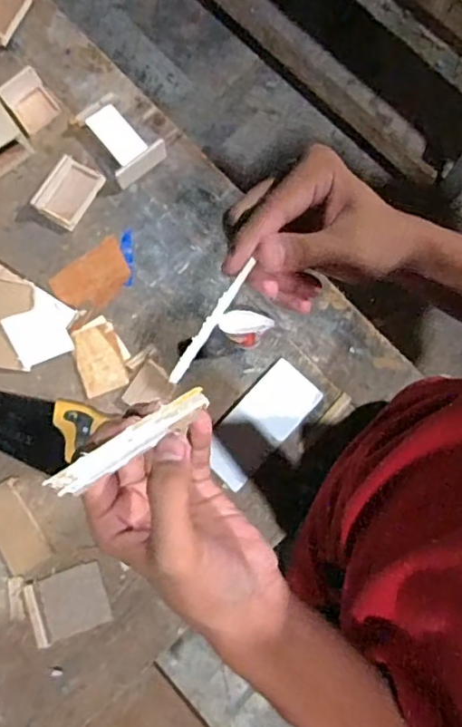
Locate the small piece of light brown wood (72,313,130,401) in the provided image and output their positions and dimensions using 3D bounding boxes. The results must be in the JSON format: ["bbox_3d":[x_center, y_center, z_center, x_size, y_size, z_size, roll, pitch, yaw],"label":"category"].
[{"bbox_3d":[-0.177,-0.011,0.804,0.068,0.012,0.099,-19,81,0],"label":"small piece of light brown wood"}]

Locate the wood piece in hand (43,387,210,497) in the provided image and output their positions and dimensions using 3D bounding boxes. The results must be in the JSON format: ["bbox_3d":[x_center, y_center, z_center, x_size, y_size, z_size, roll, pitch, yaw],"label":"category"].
[{"bbox_3d":[-0.051,0.040,0.302,0.087,0.008,0.016,-32,78,-13],"label":"wood piece in hand"}]

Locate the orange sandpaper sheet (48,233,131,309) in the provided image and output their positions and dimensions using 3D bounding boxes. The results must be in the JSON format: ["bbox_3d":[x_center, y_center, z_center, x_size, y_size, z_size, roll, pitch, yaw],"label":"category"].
[{"bbox_3d":[-0.190,-0.119,0.824,0.107,0.011,0.075,-37,81,-3],"label":"orange sandpaper sheet"}]

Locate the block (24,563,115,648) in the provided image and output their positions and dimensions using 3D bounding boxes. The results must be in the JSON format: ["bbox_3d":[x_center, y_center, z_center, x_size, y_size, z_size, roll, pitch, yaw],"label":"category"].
[{"bbox_3d":[-0.209,0.306,0.757,0.095,0.012,0.078,-20,81,0],"label":"block"}]

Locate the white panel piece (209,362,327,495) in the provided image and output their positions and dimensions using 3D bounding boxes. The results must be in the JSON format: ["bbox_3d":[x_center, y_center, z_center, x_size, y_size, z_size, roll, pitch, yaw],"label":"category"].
[{"bbox_3d":[0.038,0.075,0.755,0.074,0.004,0.163,44,83,0],"label":"white panel piece"}]

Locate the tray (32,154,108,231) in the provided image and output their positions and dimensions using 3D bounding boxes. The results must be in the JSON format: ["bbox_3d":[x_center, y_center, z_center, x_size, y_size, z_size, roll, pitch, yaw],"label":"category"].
[{"bbox_3d":[-0.230,-0.241,0.828,0.068,0.028,0.088,33,84,8],"label":"tray"}]

